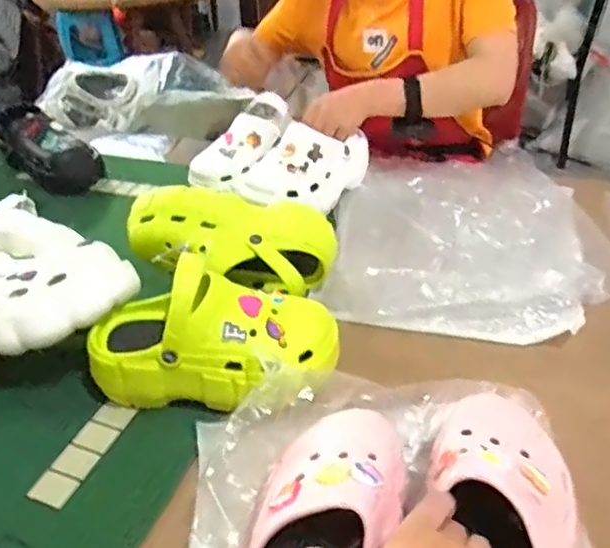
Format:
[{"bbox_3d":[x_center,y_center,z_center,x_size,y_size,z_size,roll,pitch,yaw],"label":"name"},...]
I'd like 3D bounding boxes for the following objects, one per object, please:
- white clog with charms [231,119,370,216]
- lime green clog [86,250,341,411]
[{"bbox_3d":[0.005,-0.167,0.920,0.217,0.100,0.108,-32,45,-33],"label":"white clog with charms"},{"bbox_3d":[-0.094,0.061,0.629,0.244,0.131,0.114,3,37,8],"label":"lime green clog"}]

